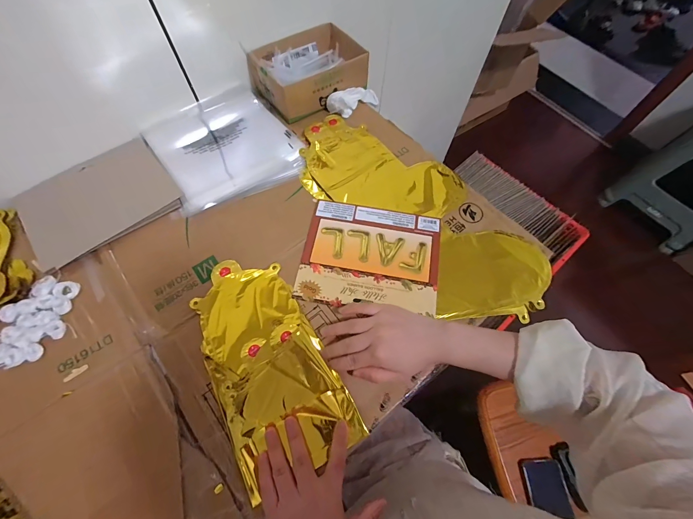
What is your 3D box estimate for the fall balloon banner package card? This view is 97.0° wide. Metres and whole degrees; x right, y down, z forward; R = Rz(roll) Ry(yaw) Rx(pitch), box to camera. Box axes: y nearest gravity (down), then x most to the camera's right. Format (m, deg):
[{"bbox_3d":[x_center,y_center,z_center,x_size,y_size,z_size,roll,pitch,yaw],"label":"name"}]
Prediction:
[{"bbox_3d":[0.036,-0.010,0.441,0.190,0.007,0.155,5,64,1],"label":"fall balloon banner package card"}]

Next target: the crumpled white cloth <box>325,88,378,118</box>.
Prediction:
[{"bbox_3d":[0.018,-0.299,0.573,0.103,0.033,0.039,-28,68,-28],"label":"crumpled white cloth"}]

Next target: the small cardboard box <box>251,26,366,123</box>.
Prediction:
[{"bbox_3d":[-0.070,-0.349,0.565,0.188,0.063,0.148,-34,70,-16],"label":"small cardboard box"}]

